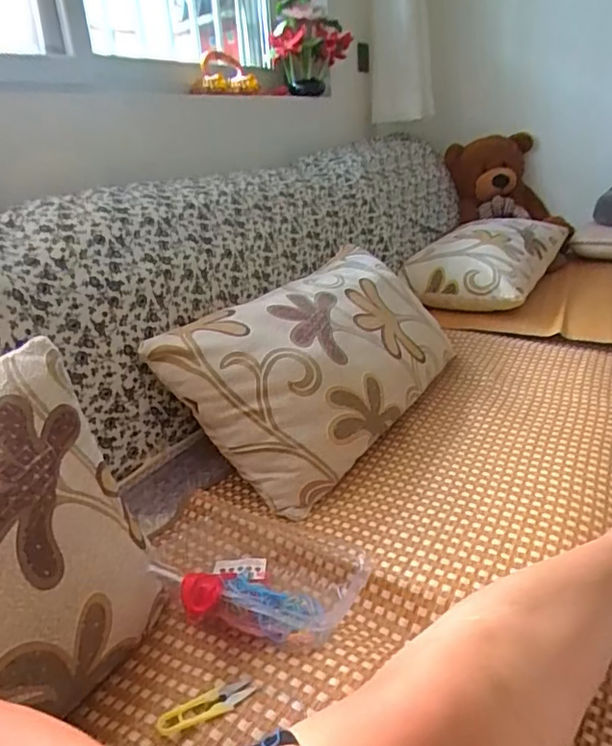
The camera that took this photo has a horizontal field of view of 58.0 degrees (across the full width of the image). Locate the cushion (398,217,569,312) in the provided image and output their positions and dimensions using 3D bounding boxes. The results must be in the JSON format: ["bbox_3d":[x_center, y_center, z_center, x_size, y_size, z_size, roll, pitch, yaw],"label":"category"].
[{"bbox_3d":[0.558,-0.348,1.684,0.337,0.164,0.668,11,29,29],"label":"cushion"}]

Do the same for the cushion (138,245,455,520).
[{"bbox_3d":[0.048,-0.042,0.992,0.336,0.130,0.611,45,46,9],"label":"cushion"}]

